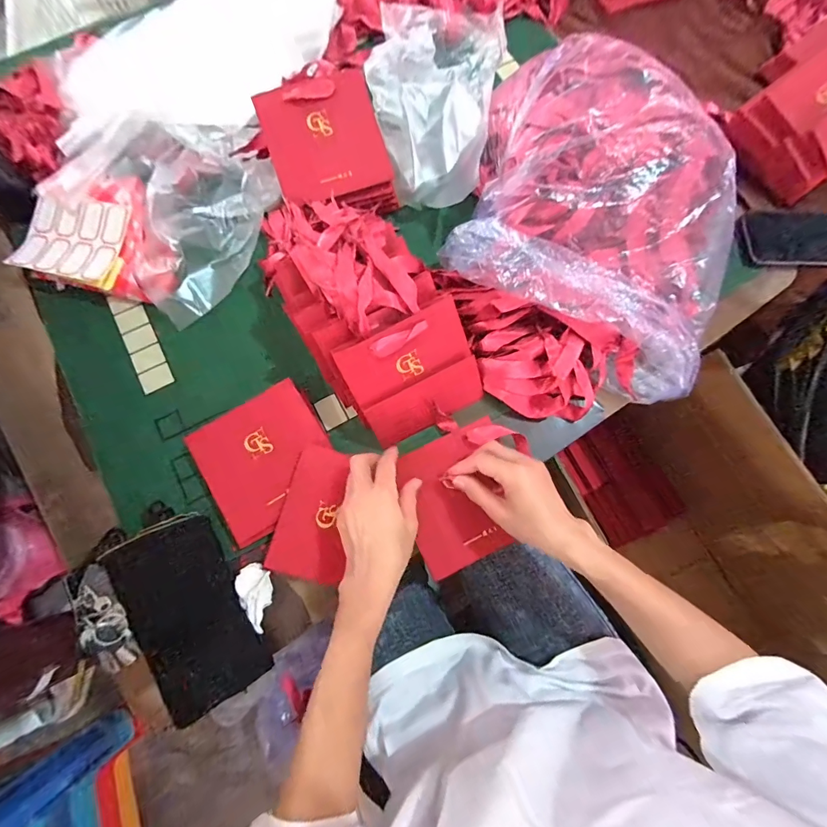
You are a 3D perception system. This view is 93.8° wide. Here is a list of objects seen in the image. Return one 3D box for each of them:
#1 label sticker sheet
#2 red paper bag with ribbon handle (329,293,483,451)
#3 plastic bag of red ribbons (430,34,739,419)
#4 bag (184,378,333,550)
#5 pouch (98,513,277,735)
[{"bbox_3d":[-0.439,-0.227,0.498,0.128,0.008,0.106,9,78,3],"label":"label sticker sheet"},{"bbox_3d":[0.003,-0.040,0.428,0.137,0.005,0.130,-26,121,-3],"label":"red paper bag with ribbon handle"},{"bbox_3d":[0.195,-0.202,0.442,0.298,0.142,0.376,13,77,4],"label":"plastic bag of red ribbons"},{"bbox_3d":[-0.169,0.053,0.452,0.140,0.022,0.142,-31,78,-6],"label":"bag"},{"bbox_3d":[-0.246,0.216,0.421,0.110,0.022,0.195,-30,78,-6],"label":"pouch"}]

